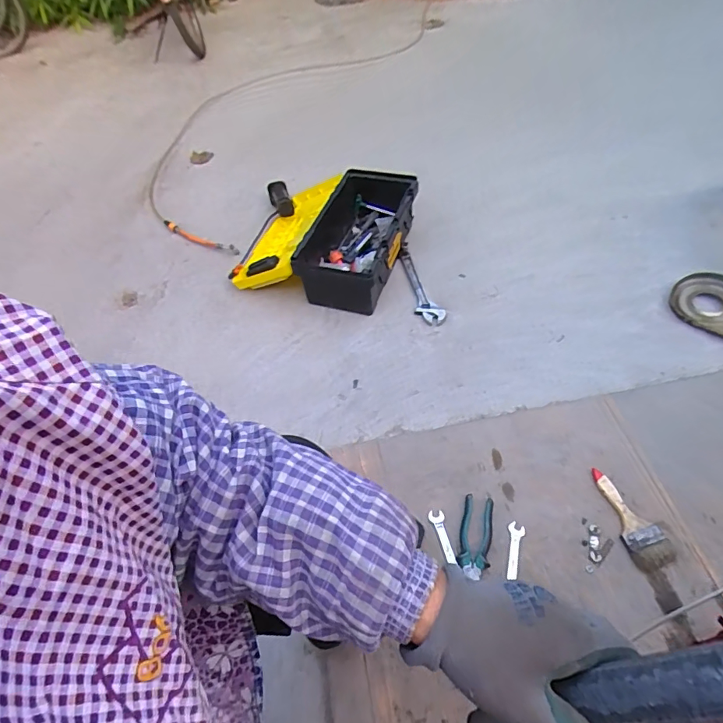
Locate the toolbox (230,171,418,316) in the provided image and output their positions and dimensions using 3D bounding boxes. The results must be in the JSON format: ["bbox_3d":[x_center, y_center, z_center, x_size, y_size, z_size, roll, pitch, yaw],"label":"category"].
[{"bbox_3d":[-0.108,-0.358,1.302,0.450,0.188,0.418,12,55,15],"label":"toolbox"}]

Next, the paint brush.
[{"bbox_3d":[0.491,0.281,0.815,0.075,0.014,0.182,-14,53,-5],"label":"paint brush"}]

